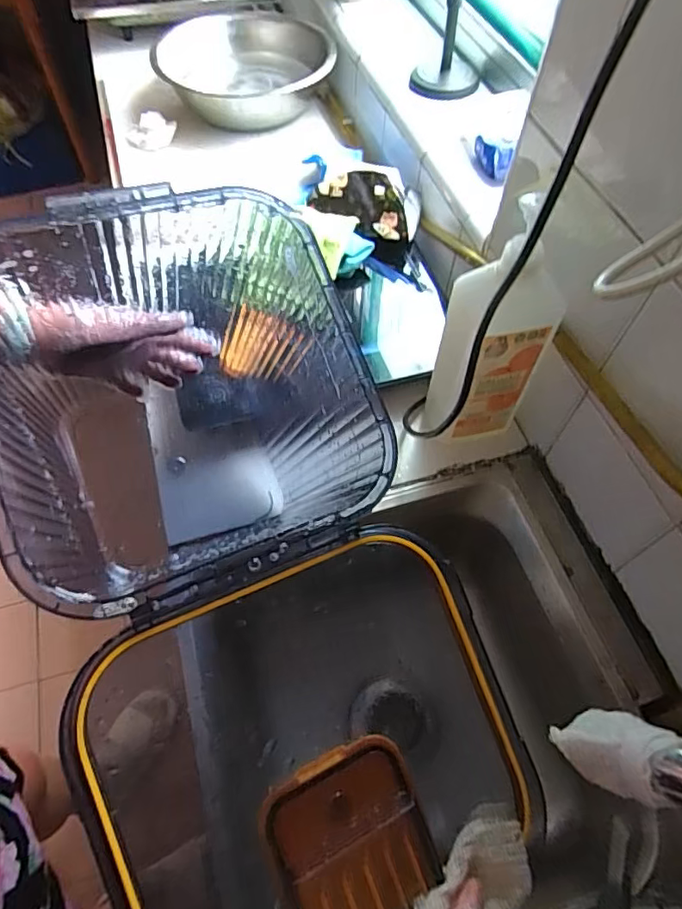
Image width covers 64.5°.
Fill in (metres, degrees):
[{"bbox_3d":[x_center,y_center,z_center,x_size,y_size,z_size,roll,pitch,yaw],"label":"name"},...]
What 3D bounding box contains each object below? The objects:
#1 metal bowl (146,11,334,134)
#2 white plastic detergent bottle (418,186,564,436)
[{"bbox_3d":[-0.175,-0.713,1.021,0.315,0.090,0.308,1,58,0],"label":"metal bowl"},{"bbox_3d":[0.155,-0.108,0.586,0.095,0.245,0.076,-11,59,-7],"label":"white plastic detergent bottle"}]

